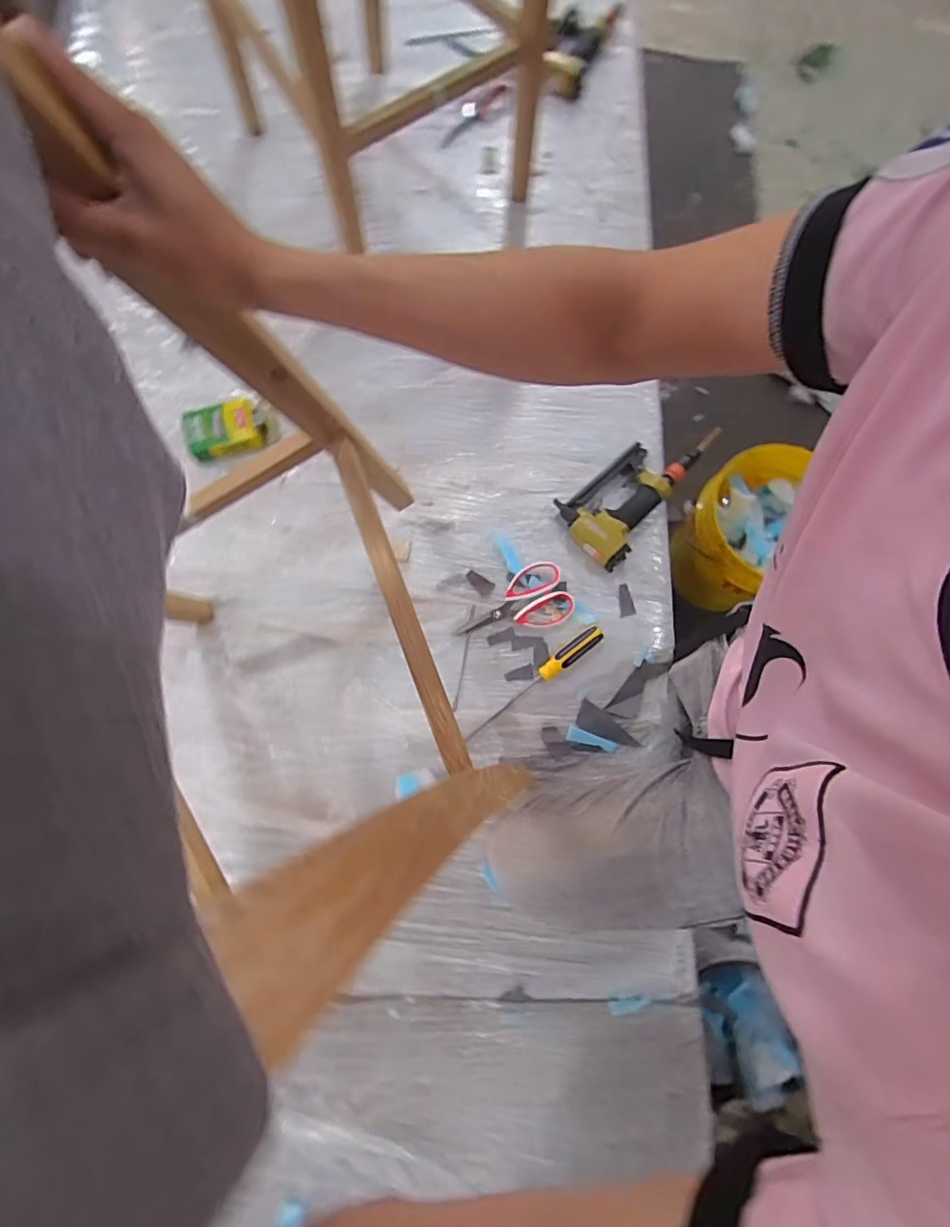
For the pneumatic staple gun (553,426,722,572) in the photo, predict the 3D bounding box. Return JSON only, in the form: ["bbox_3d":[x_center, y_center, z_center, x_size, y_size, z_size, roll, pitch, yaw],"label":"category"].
[{"bbox_3d":[0.254,-0.207,0.858,0.137,0.044,0.269,44,80,8],"label":"pneumatic staple gun"}]

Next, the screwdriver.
[{"bbox_3d":[0.089,0.099,0.797,0.248,0.022,0.029,-37,80,-8],"label":"screwdriver"}]

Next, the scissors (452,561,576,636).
[{"bbox_3d":[0.058,-0.008,0.826,0.182,0.009,0.097,-25,79,-6],"label":"scissors"}]

